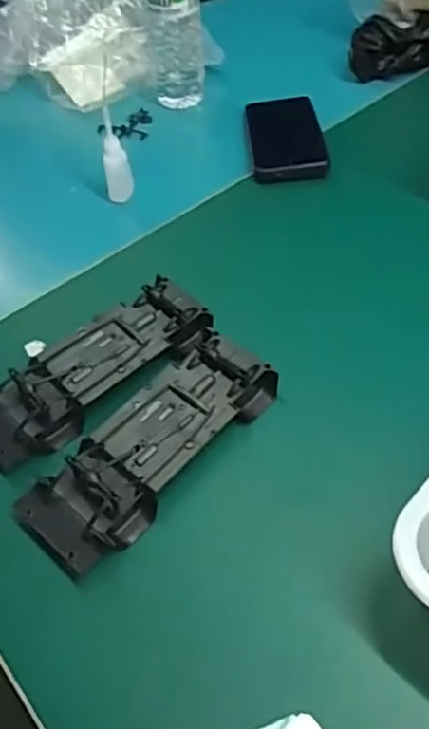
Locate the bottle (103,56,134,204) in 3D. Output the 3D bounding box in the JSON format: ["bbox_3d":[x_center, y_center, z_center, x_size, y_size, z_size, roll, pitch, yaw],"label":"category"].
[{"bbox_3d":[-0.103,-0.223,0.617,0.027,0.133,0.035,-13,54,-6],"label":"bottle"}]

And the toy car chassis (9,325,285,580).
[{"bbox_3d":[-0.042,0.052,0.429,0.074,0.025,0.194,33,62,25],"label":"toy car chassis"}]

